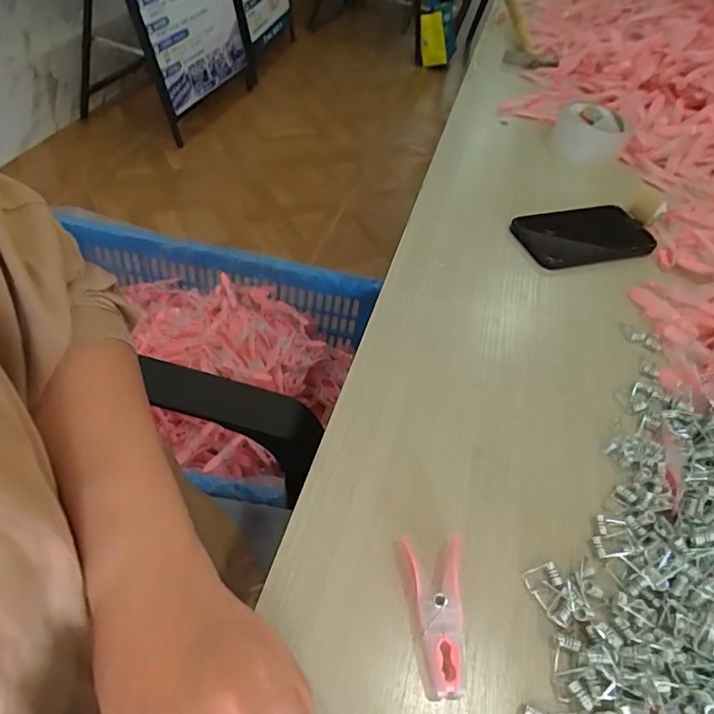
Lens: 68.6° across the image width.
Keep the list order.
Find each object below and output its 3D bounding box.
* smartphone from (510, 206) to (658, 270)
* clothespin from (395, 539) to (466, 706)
[{"bbox_3d":[0.245,-0.132,0.558,0.156,0.015,0.075,-11,53,-20],"label":"smartphone"},{"bbox_3d":[0.042,0.136,0.282,0.033,0.009,0.079,6,49,-7],"label":"clothespin"}]

